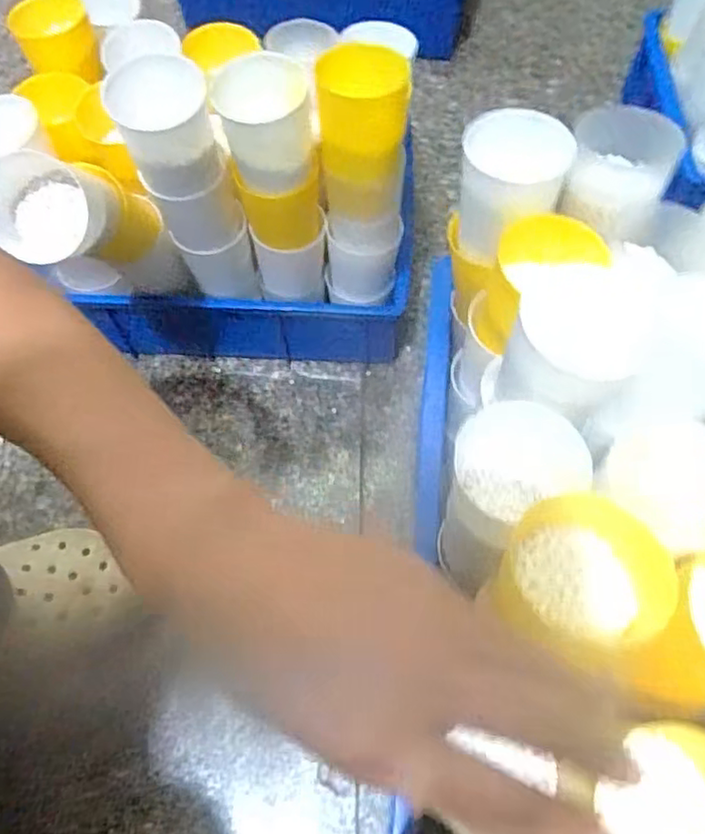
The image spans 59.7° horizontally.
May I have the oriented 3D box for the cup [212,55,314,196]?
[{"bbox_3d":[-0.058,-0.202,0.425,0.058,0.072,0.054,0,65,1],"label":"cup"}]

